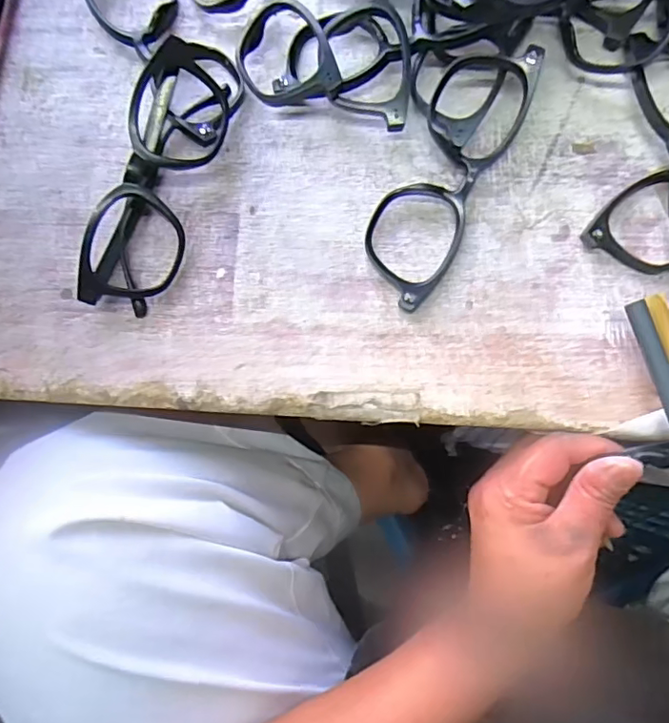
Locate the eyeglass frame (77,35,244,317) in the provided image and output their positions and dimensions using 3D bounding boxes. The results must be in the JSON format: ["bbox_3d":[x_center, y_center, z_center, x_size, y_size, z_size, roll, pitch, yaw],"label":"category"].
[{"bbox_3d":[-0.090,-0.100,0.287,0.044,0.034,0.155,21,85,6],"label":"eyeglass frame"}]

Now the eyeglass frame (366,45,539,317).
[{"bbox_3d":[0.056,-0.097,0.281,0.047,0.026,0.139,28,86,7],"label":"eyeglass frame"}]

